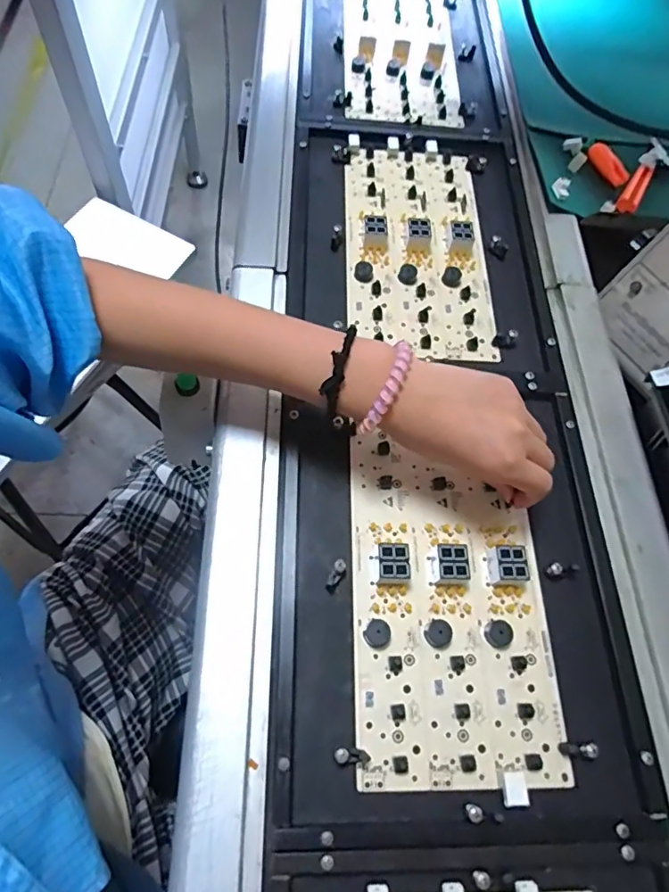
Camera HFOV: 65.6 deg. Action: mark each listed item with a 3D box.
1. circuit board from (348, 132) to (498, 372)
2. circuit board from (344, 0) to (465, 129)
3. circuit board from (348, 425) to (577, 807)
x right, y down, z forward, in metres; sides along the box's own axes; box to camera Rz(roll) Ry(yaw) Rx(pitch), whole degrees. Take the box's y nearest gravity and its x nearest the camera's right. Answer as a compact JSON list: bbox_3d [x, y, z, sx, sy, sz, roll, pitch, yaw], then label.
[{"bbox_3d":[0.080,-0.197,0.491,0.124,0.020,0.264,1,65,-3],"label":"circuit board"},{"bbox_3d":[0.079,-0.537,0.646,0.128,0.013,0.407,2,65,-3],"label":"circuit board"},{"bbox_3d":[0.078,0.100,0.351,0.133,0.020,0.224,1,65,-3],"label":"circuit board"}]

